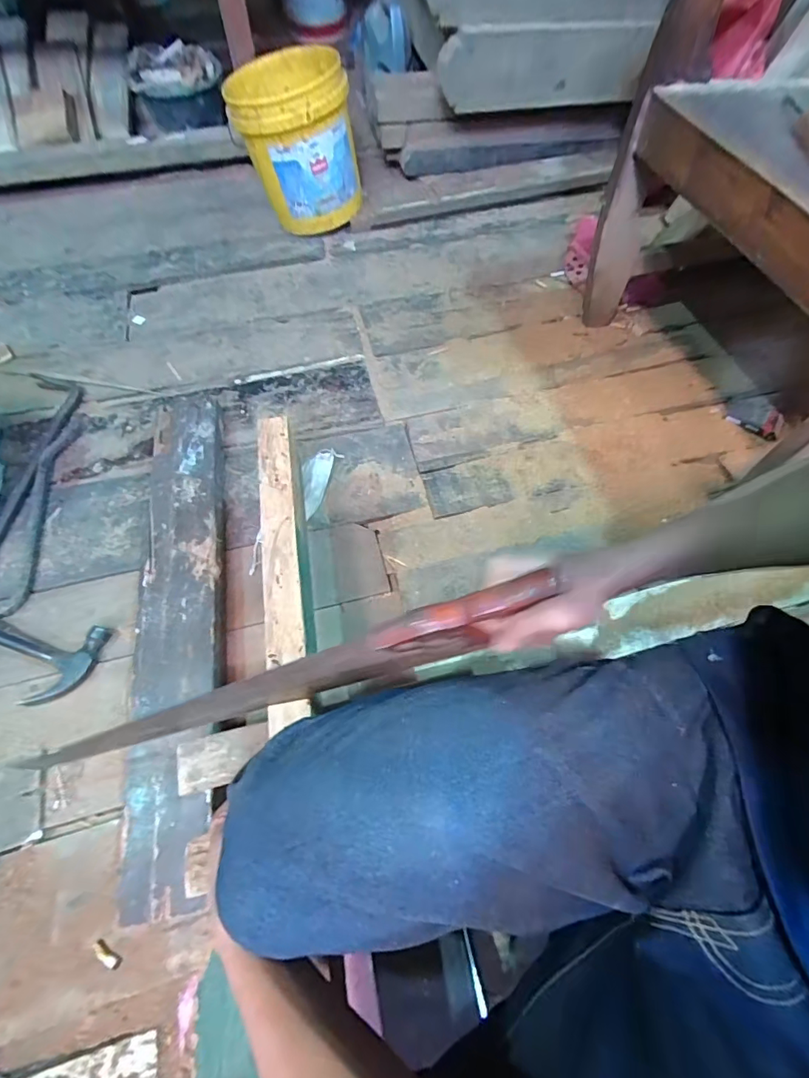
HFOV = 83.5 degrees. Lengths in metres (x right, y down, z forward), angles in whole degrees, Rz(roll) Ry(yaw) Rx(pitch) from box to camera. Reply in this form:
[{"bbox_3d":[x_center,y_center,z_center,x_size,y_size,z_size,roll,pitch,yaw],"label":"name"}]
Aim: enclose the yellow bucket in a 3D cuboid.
[{"bbox_3d":[-0.261,-0.974,1.115,0.275,0.281,0.335,-7,62,-6],"label":"yellow bucket"}]

